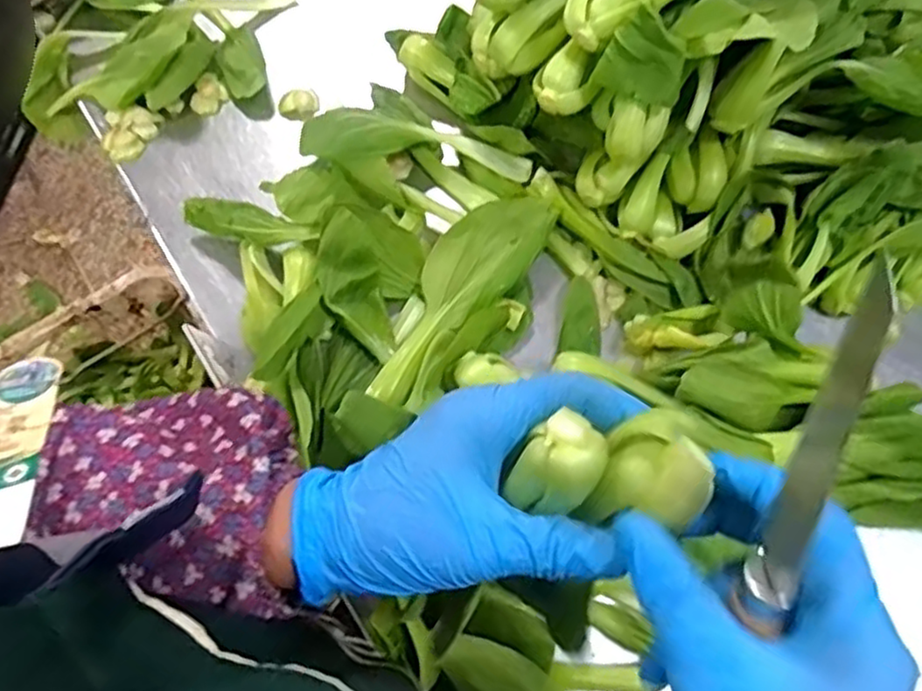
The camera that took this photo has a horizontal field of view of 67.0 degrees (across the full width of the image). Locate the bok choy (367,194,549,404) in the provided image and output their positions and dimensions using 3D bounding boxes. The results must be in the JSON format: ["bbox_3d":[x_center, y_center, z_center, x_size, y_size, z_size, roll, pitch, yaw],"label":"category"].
[{"bbox_3d":[-0.004,-0.039,0.498,0.062,0.028,0.185,38,75,10],"label":"bok choy"}]

